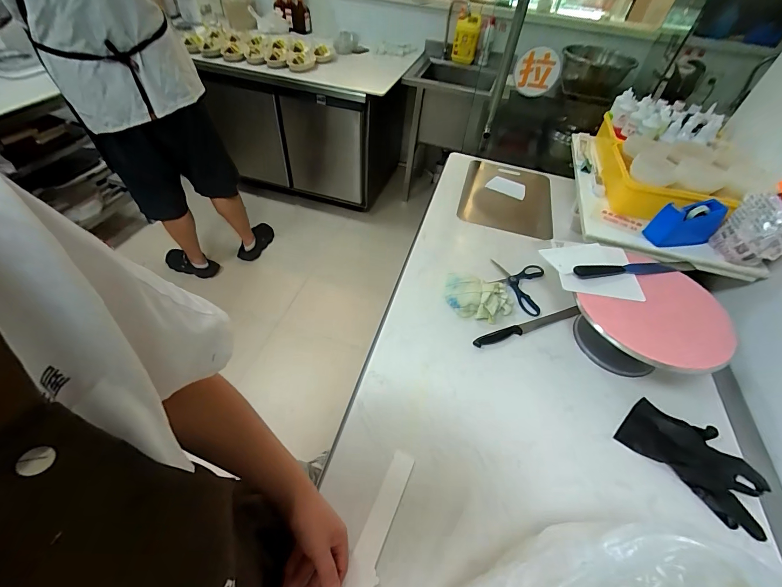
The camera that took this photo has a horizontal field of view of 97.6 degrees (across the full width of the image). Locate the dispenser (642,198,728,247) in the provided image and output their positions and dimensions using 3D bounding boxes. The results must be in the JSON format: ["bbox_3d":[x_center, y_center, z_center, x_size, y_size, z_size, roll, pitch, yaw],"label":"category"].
[{"bbox_3d":[0.689,-0.161,0.797,0.141,0.095,0.055,-4,49,-9],"label":"dispenser"}]

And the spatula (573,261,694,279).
[{"bbox_3d":[0.545,-0.057,0.758,0.318,0.022,0.037,-4,49,-10],"label":"spatula"}]

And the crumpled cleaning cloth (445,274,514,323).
[{"bbox_3d":[0.216,0.011,0.840,0.166,0.047,0.116,12,49,5],"label":"crumpled cleaning cloth"}]

